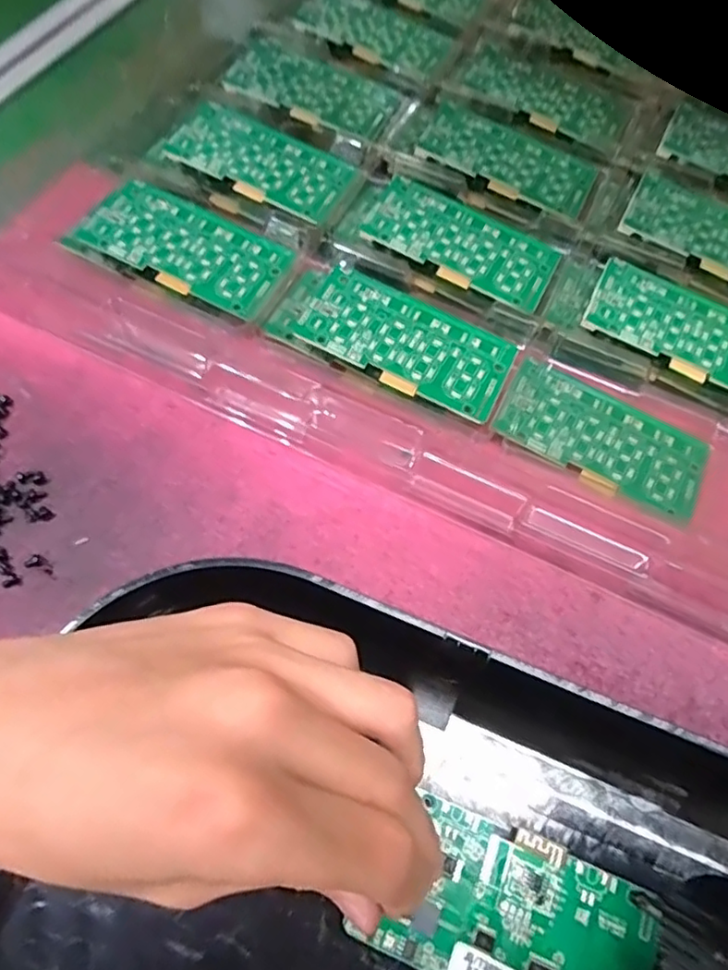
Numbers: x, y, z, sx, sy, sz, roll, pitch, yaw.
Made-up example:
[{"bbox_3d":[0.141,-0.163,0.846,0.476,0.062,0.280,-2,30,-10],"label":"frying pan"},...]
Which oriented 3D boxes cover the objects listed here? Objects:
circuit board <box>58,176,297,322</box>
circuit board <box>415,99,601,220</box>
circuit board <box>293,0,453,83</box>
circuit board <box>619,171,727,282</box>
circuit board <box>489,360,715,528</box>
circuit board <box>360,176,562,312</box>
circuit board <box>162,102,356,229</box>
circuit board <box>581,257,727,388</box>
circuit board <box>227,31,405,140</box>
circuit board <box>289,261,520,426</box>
[{"bbox_3d":[-0.088,-0.116,0.299,0.099,0.009,0.049,30,68,5],"label":"circuit board"},{"bbox_3d":[0.080,-0.180,0.335,0.096,0.007,0.046,27,68,10],"label":"circuit board"},{"bbox_3d":[0.006,-0.285,0.383,0.095,0.004,0.050,27,68,10],"label":"circuit board"},{"bbox_3d":[0.186,-0.131,0.317,0.096,0.008,0.050,26,68,10],"label":"circuit board"},{"bbox_3d":[0.108,-0.021,0.275,0.093,0.004,0.048,28,65,3],"label":"circuit board"},{"bbox_3d":[0.049,-0.121,0.307,0.094,0.004,0.046,26,66,3],"label":"circuit board"},{"bbox_3d":[-0.055,-0.172,0.323,0.096,0.011,0.047,27,68,10],"label":"circuit board"},{"bbox_3d":[0.155,-0.074,0.290,0.096,0.004,0.048,26,66,4],"label":"circuit board"},{"bbox_3d":[-0.028,-0.230,0.354,0.095,0.007,0.051,26,68,10],"label":"circuit board"},{"bbox_3d":[0.021,-0.066,0.280,0.094,0.004,0.050,28,66,5],"label":"circuit board"}]

